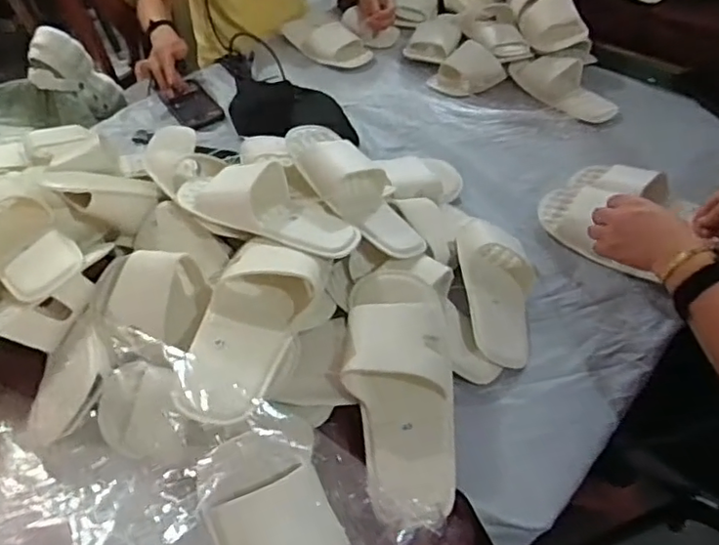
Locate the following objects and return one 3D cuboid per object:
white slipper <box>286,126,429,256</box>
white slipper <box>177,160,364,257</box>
[{"bbox_3d":[-0.008,-0.101,0.791,0.102,0.073,0.230,-30,71,-29],"label":"white slipper"},{"bbox_3d":[-0.109,-0.083,0.720,0.230,0.056,0.101,21,50,2],"label":"white slipper"}]

